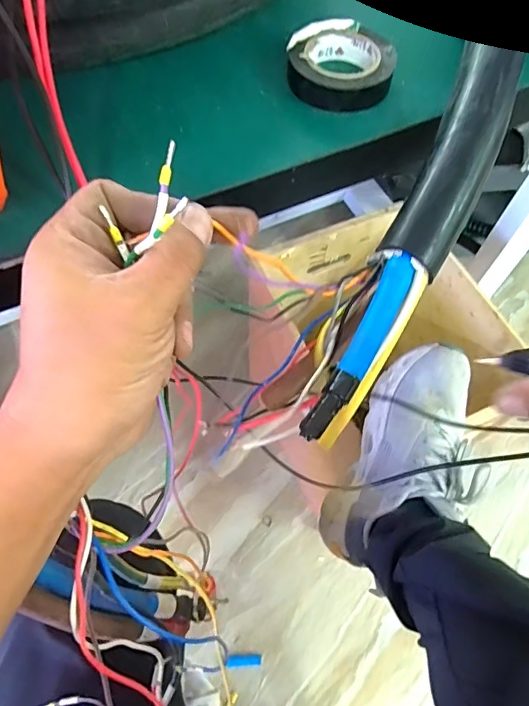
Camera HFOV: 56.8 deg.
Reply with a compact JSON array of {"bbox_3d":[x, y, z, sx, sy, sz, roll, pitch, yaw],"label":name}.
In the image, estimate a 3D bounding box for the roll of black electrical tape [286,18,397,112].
[{"bbox_3d":[0.052,-0.195,0.339,0.071,0.023,0.078,1,62,-2],"label":"roll of black electrical tape"}]

